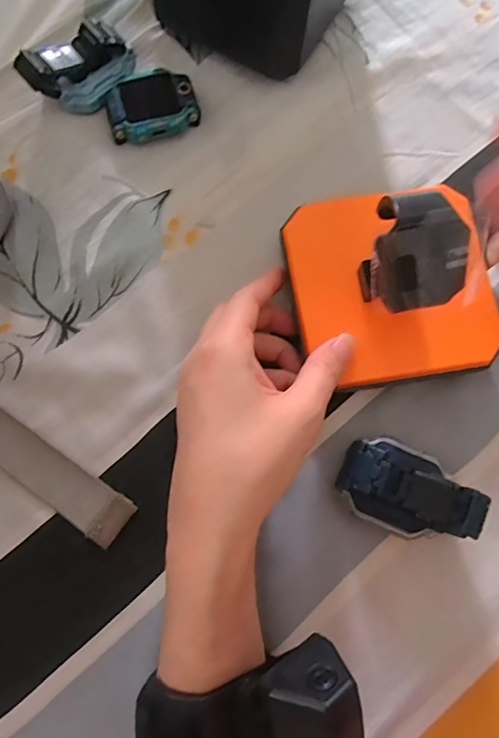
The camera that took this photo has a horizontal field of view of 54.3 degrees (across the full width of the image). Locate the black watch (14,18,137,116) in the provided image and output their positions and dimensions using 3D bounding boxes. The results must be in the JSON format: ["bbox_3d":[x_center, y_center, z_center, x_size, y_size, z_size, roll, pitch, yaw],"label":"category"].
[{"bbox_3d":[-0.099,-0.178,0.288,0.063,0.028,0.033,-38,81,-10],"label":"black watch"}]

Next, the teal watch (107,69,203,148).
[{"bbox_3d":[-0.058,-0.158,0.294,0.054,0.014,0.038,-21,78,-6],"label":"teal watch"}]

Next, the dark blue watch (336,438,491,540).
[{"bbox_3d":[0.078,0.059,0.239,0.063,0.028,0.041,23,77,4],"label":"dark blue watch"}]

